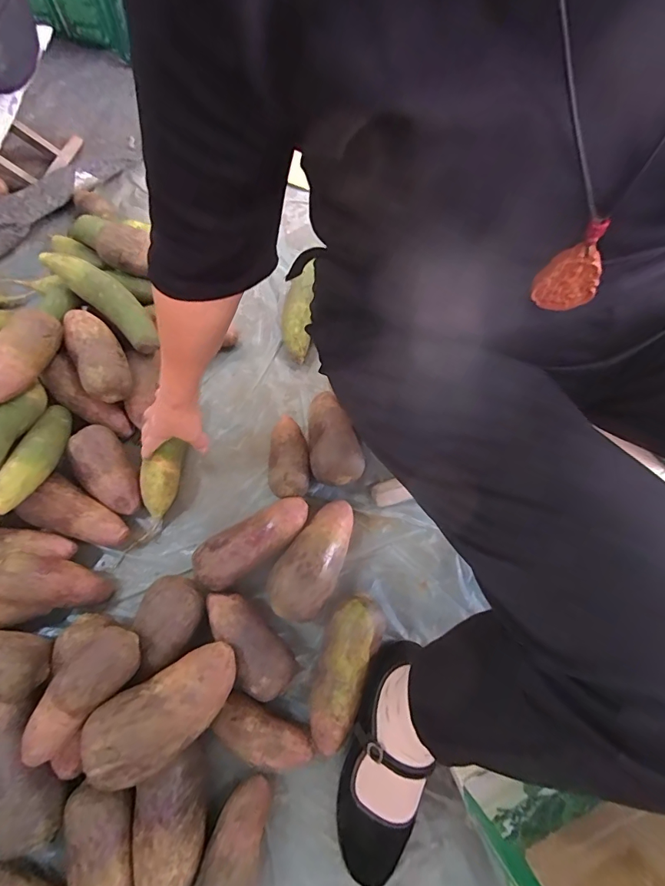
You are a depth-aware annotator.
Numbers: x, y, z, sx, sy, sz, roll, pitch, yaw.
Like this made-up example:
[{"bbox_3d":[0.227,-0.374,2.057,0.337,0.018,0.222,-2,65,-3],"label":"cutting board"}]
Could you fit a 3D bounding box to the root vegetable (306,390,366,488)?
[{"bbox_3d":[-0.004,-0.006,0.650,0.073,0.072,0.151,-12,67,-6],"label":"root vegetable"}]

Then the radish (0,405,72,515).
[{"bbox_3d":[-0.410,0.018,0.589,0.045,0.048,0.192,-3,43,0],"label":"radish"}]

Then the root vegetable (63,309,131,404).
[{"bbox_3d":[-0.354,-0.134,0.640,0.068,0.062,0.154,-26,83,-10],"label":"root vegetable"}]

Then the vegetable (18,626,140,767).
[{"bbox_3d":[-0.278,0.270,0.470,0.062,0.063,0.138,40,72,15],"label":"vegetable"}]

